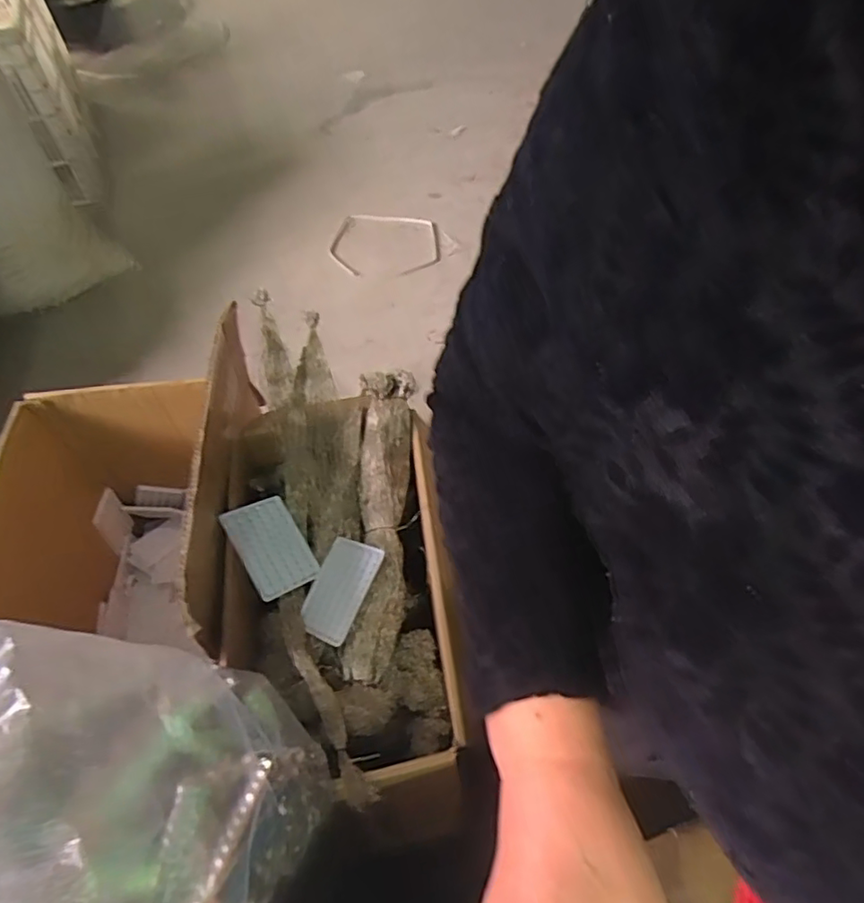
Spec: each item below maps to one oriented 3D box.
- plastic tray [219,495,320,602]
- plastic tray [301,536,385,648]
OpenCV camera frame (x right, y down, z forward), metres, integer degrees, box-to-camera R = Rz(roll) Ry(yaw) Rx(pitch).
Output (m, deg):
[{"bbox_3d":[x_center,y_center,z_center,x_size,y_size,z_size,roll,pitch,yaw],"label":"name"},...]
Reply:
[{"bbox_3d":[-0.214,0.126,0.821,0.097,0.016,0.129,-23,77,-51],"label":"plastic tray"},{"bbox_3d":[-0.122,0.182,0.800,0.092,0.007,0.131,10,69,38],"label":"plastic tray"}]

